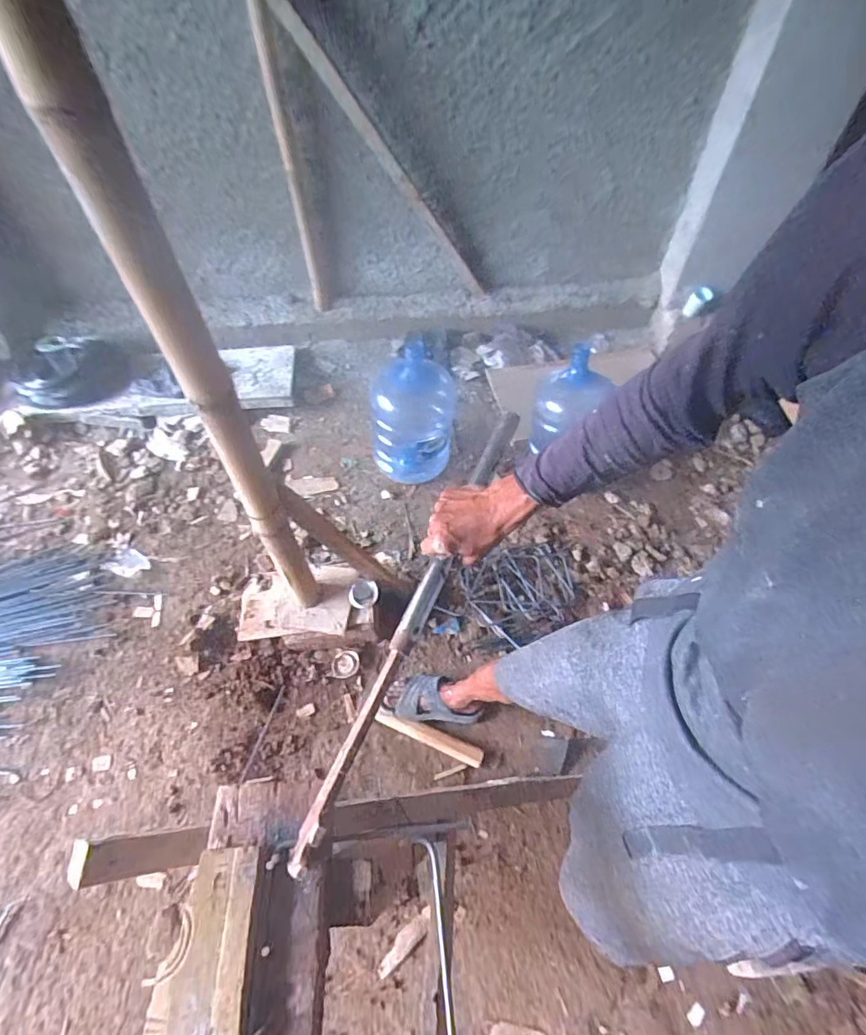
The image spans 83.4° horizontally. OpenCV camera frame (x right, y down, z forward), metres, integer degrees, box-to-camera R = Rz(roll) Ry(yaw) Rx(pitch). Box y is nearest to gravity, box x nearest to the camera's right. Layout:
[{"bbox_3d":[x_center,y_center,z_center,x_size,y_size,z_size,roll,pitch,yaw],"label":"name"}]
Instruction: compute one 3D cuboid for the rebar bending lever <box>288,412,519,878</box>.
[{"bbox_3d":[-0.011,0.094,0.562,0.024,0.027,0.561,22,67,13],"label":"rebar bending lever"}]

